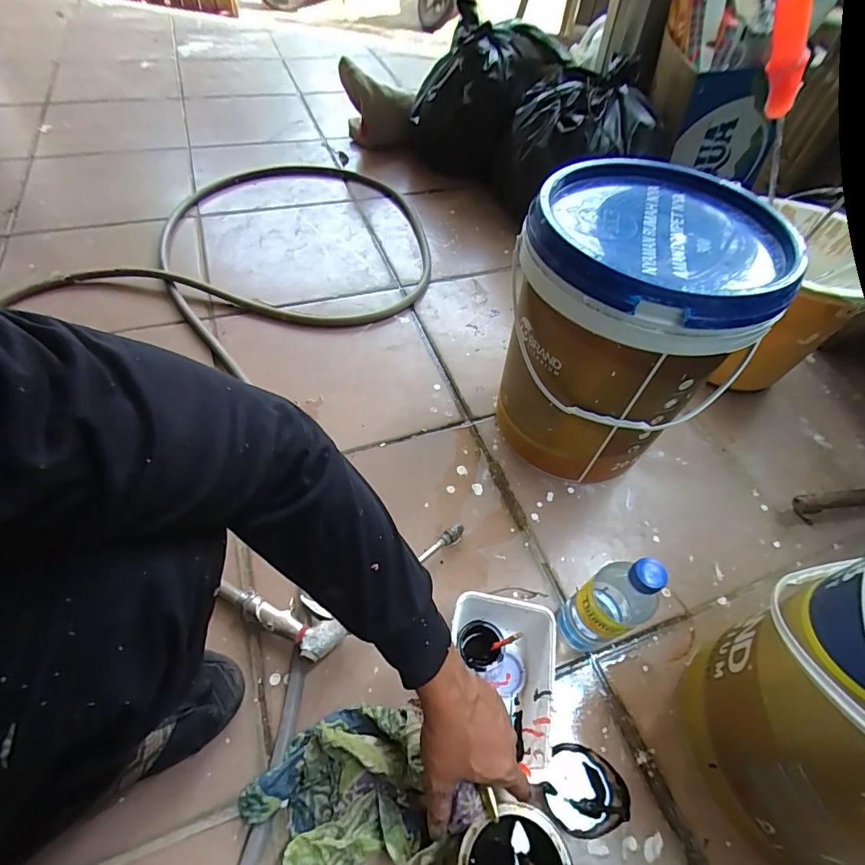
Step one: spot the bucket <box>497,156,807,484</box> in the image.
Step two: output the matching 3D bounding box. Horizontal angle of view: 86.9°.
[{"bbox_3d":[0.258,-0.128,0.676,0.287,0.383,0.284,2,54,-3],"label":"bucket"}]

